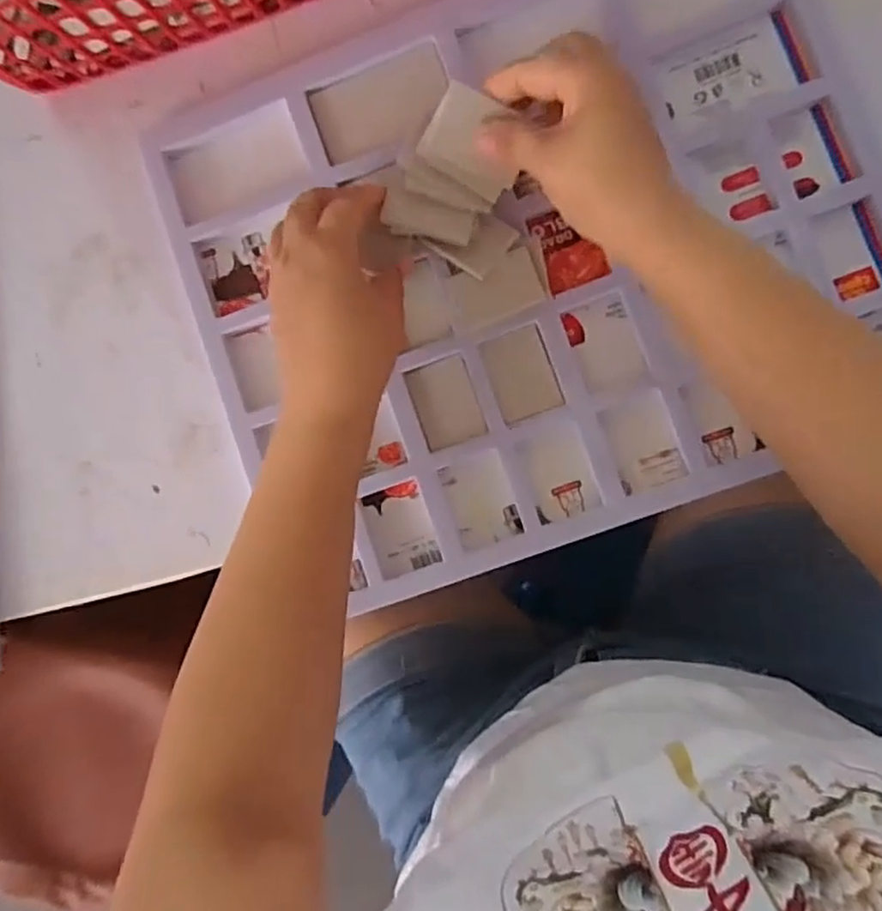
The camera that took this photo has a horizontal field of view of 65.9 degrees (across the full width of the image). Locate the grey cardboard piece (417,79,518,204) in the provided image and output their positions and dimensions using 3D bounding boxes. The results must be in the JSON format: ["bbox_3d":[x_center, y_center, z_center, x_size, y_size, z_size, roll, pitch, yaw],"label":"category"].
[{"bbox_3d":[0.018,-0.171,0.373,0.055,0.051,0.004,34,56,-2],"label":"grey cardboard piece"}]

